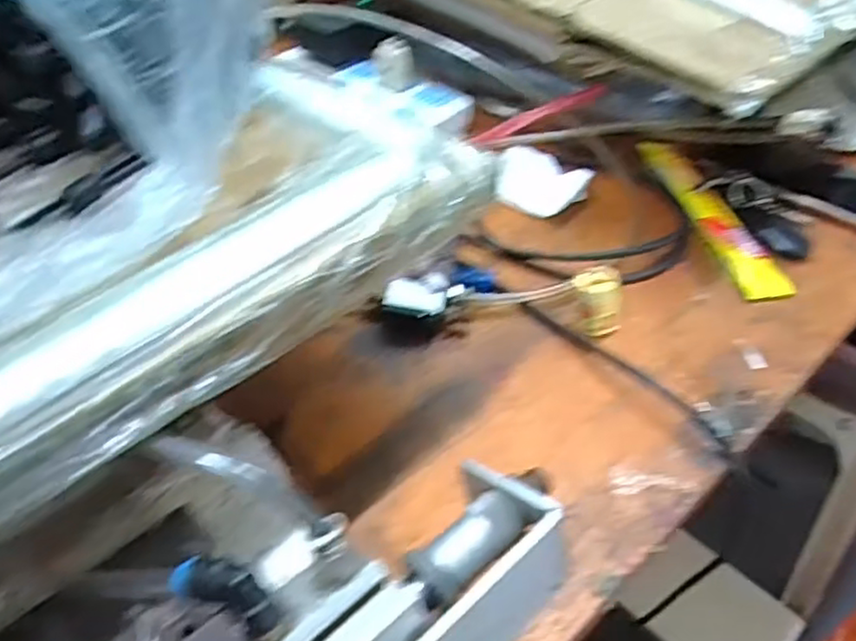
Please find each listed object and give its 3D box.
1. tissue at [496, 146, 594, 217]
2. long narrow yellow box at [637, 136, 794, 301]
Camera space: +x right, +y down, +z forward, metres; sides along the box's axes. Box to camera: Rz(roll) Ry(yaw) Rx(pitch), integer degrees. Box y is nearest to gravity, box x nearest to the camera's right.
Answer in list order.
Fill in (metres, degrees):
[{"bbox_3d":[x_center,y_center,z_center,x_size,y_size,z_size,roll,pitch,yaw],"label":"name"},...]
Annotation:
[{"bbox_3d":[0.091,-0.112,0.561,0.072,0.020,0.061,21,47,20],"label":"tissue"},{"bbox_3d":[0.222,-0.091,0.553,0.034,0.012,0.209,-6,44,-7],"label":"long narrow yellow box"}]

